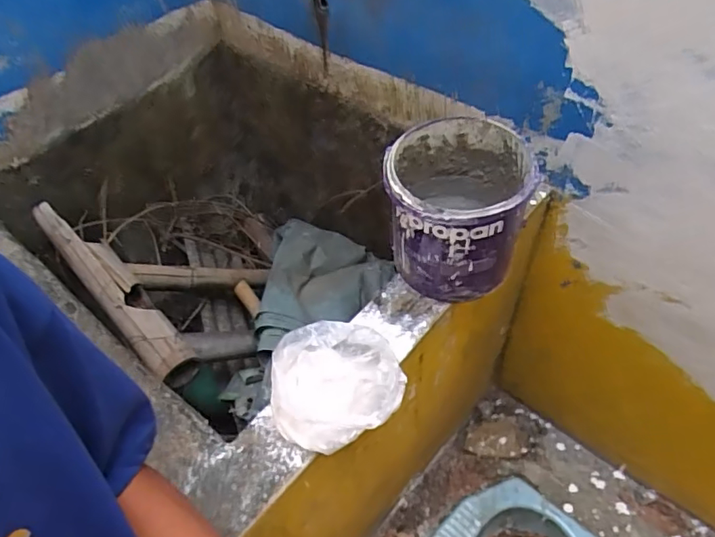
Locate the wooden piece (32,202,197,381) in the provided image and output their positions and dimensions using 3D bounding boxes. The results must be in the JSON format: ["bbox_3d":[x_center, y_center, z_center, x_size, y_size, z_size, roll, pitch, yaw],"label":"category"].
[{"bbox_3d":[-0.439,0.021,0.954,0.074,0.063,0.447,-38,60,-22],"label":"wooden piece"}]

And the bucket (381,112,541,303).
[{"bbox_3d":[0.131,-0.079,0.739,0.177,0.182,0.185,-2,53,2],"label":"bucket"}]

